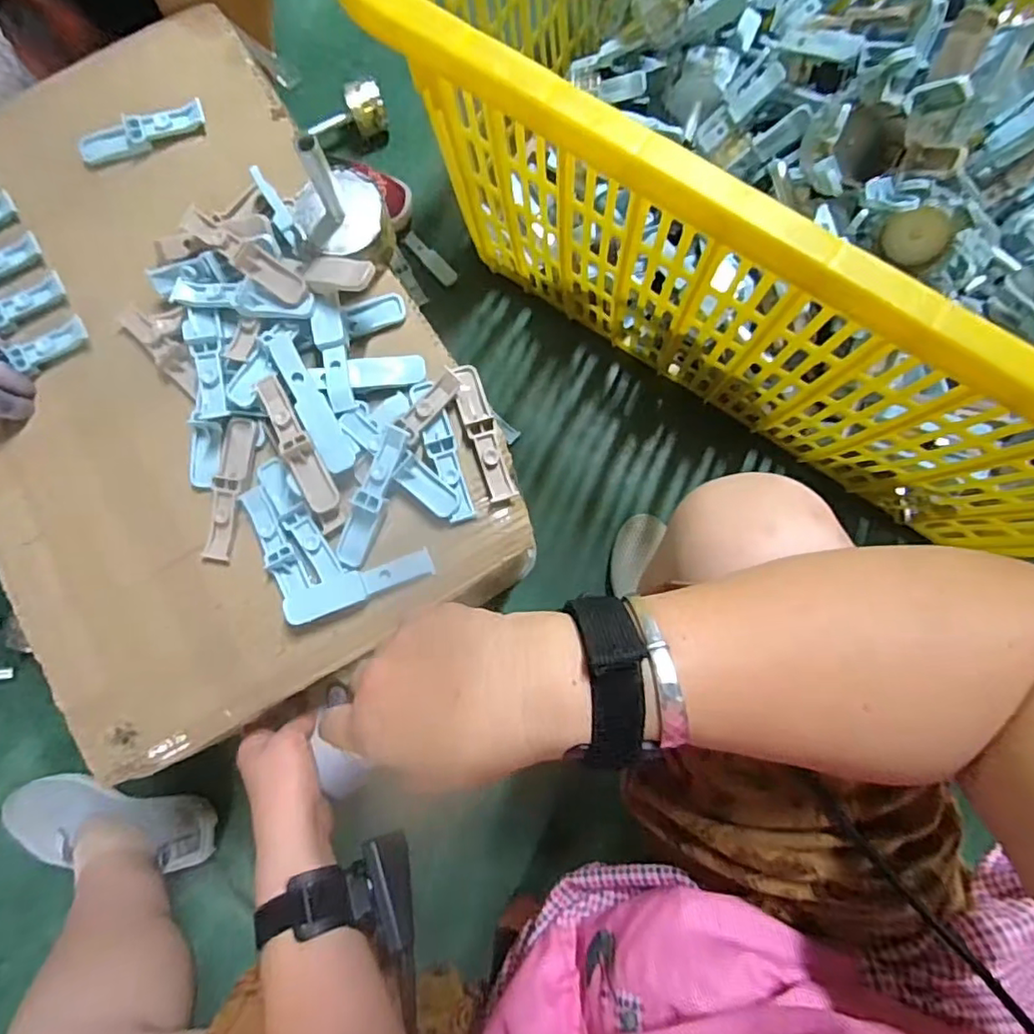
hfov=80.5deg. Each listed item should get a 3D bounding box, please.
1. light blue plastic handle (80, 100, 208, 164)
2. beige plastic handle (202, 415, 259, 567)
[{"bbox_3d":[-0.287,-0.295,0.470,0.097,0.019,0.019,-21,83,0],"label":"light blue plastic handle"},{"bbox_3d":[-0.203,-0.019,0.429,0.021,0.009,0.101,10,84,4],"label":"beige plastic handle"}]

